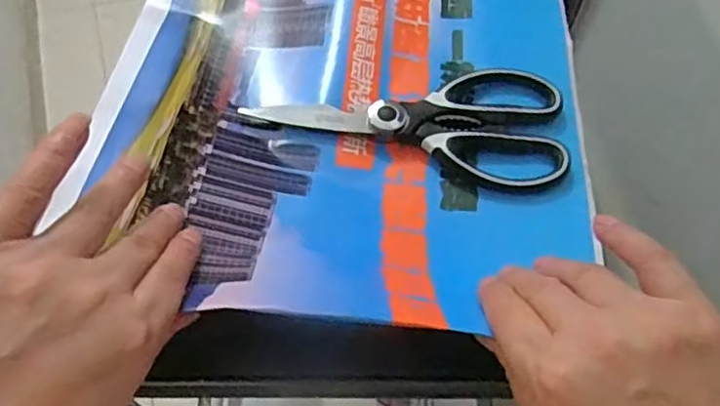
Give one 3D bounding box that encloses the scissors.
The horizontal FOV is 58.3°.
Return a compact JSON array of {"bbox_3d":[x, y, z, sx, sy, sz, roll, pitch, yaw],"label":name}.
[{"bbox_3d":[0.029,-0.053,0.393,0.191,0.016,0.073,6,59,2],"label":"scissors"}]

